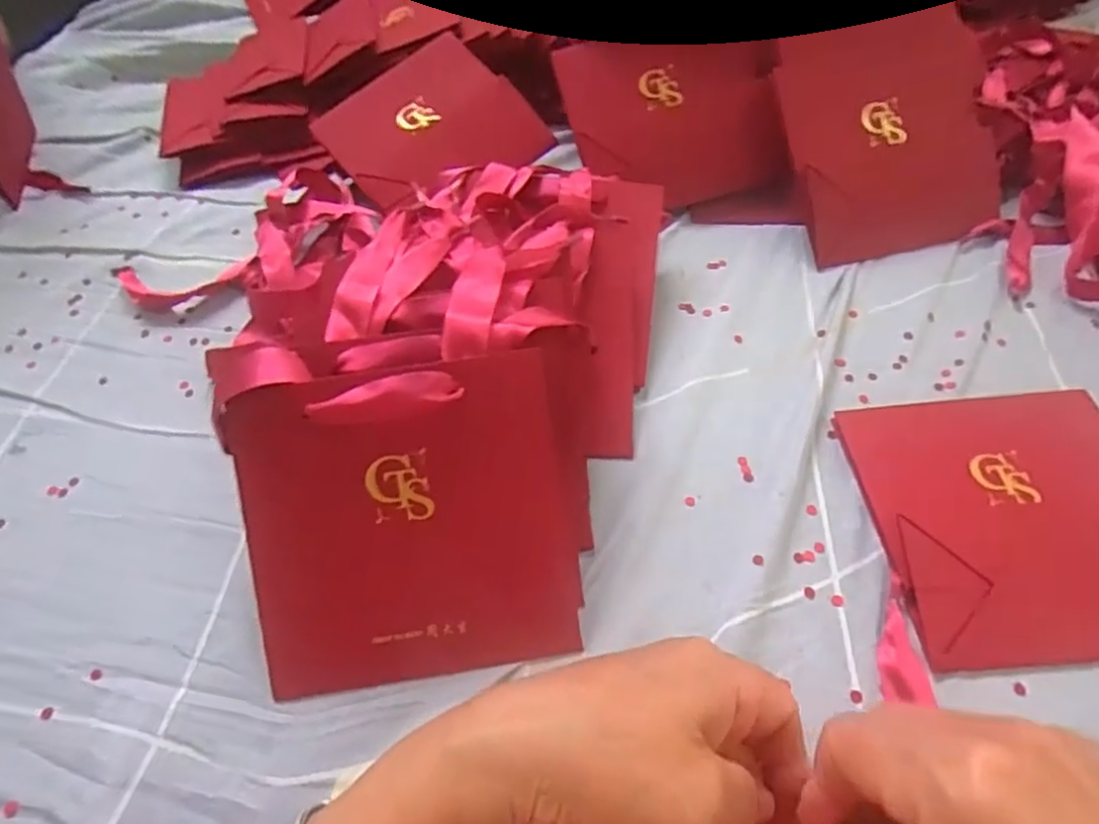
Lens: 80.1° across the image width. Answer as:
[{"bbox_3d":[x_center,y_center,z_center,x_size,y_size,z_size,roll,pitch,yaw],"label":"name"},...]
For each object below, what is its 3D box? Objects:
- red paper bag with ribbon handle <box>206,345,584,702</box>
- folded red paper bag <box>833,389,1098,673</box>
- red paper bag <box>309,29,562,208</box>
[{"bbox_3d":[-0.062,0.042,0.289,0.137,0.149,0.025,-10,6,-4],"label":"red paper bag with ribbon handle"},{"bbox_3d":[0.232,0.047,0.320,0.140,0.021,0.139,-4,51,0],"label":"folded red paper bag"},{"bbox_3d":[-0.091,-0.216,0.505,0.137,0.007,0.143,-39,73,-7],"label":"red paper bag"}]

